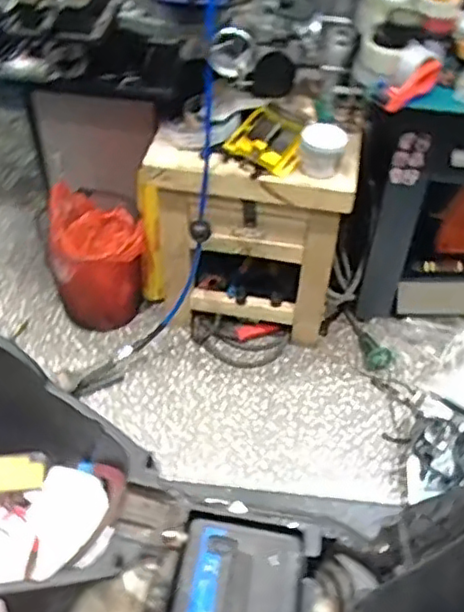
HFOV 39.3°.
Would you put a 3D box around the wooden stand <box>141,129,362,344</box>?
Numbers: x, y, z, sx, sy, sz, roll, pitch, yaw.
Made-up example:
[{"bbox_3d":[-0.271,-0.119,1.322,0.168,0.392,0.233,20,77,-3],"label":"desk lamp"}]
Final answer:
[{"bbox_3d":[0.037,-0.175,1.608,0.482,0.542,0.258,7,47,3],"label":"wooden stand"}]

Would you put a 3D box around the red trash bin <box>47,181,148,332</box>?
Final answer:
[{"bbox_3d":[-0.347,-0.117,1.724,0.241,0.321,0.213,-2,48,-6],"label":"red trash bin"}]

